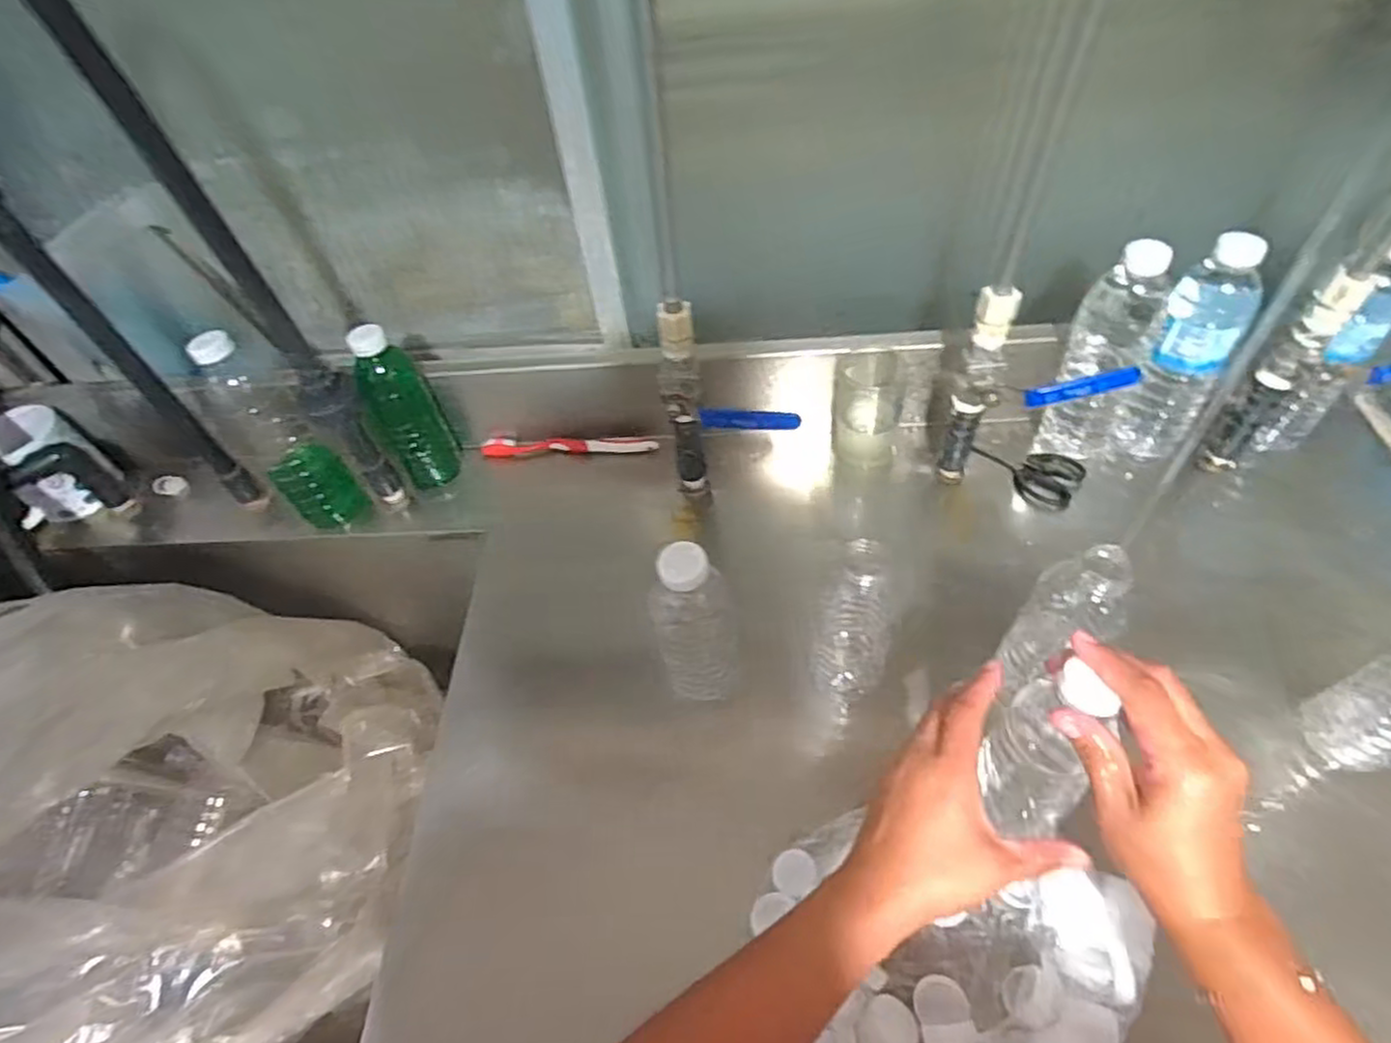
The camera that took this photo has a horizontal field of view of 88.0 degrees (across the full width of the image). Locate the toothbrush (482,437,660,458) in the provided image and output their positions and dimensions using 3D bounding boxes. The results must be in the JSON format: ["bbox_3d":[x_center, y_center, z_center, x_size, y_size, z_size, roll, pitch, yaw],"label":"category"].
[{"bbox_3d":[-0.132,-0.080,0.759,0.184,0.018,0.021,0,52,6],"label":"toothbrush"}]

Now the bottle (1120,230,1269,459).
[{"bbox_3d":[0.424,-0.144,0.622,0.060,0.201,0.056,29,60,25],"label":"bottle"}]

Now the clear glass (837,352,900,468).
[{"bbox_3d":[0.167,-0.106,0.694,0.058,0.100,0.051,0,52,6],"label":"clear glass"}]

